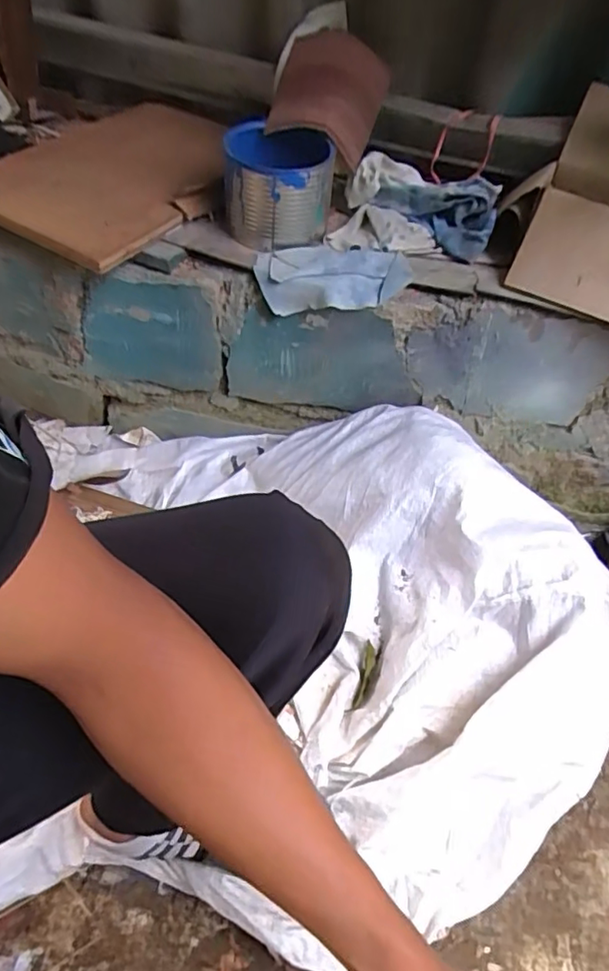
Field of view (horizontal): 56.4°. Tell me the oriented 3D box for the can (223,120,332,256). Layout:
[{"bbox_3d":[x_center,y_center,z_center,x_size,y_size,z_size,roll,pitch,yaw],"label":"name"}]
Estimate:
[{"bbox_3d":[-0.038,-0.441,0.829,0.149,0.124,0.181,2,52,-2],"label":"can"}]

